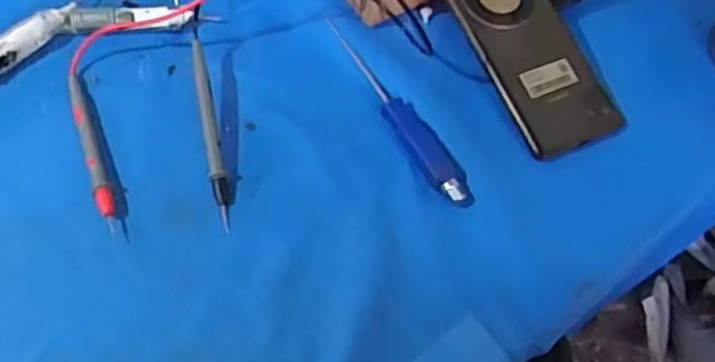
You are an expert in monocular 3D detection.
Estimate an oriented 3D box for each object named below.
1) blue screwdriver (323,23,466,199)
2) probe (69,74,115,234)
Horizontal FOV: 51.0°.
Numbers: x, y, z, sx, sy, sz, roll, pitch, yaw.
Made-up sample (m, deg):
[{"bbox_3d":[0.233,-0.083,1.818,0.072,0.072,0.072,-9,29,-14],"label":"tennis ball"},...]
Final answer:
[{"bbox_3d":[0.026,-0.056,0.536,0.022,0.011,0.178,-26,63,-14],"label":"blue screwdriver"},{"bbox_3d":[-0.183,-0.025,0.516,0.013,0.007,0.134,-20,62,-11],"label":"probe"}]

